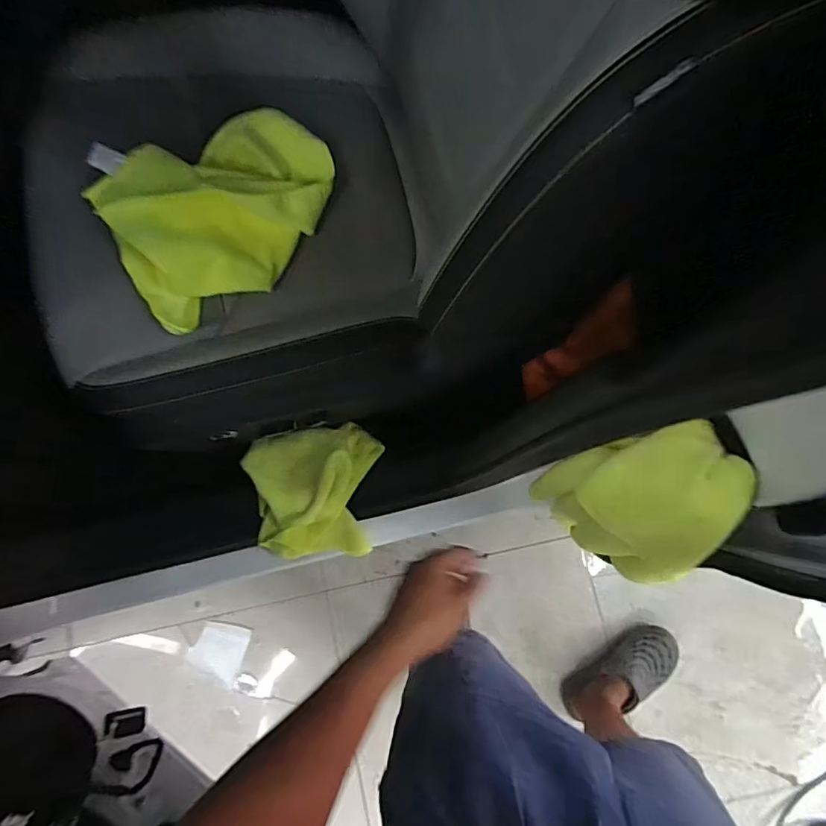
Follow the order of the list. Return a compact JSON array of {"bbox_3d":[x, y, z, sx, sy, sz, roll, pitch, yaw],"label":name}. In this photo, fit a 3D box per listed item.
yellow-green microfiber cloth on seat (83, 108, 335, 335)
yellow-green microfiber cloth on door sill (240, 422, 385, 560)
[{"bbox_3d":[-0.207,-0.235,0.606,0.264,0.036,0.186,-34,96,-15],"label":"yellow-green microfiber cloth on seat"},{"bbox_3d":[-0.138,0.123,0.805,0.188,0.092,0.191,-12,81,-1],"label":"yellow-green microfiber cloth on door sill"}]

